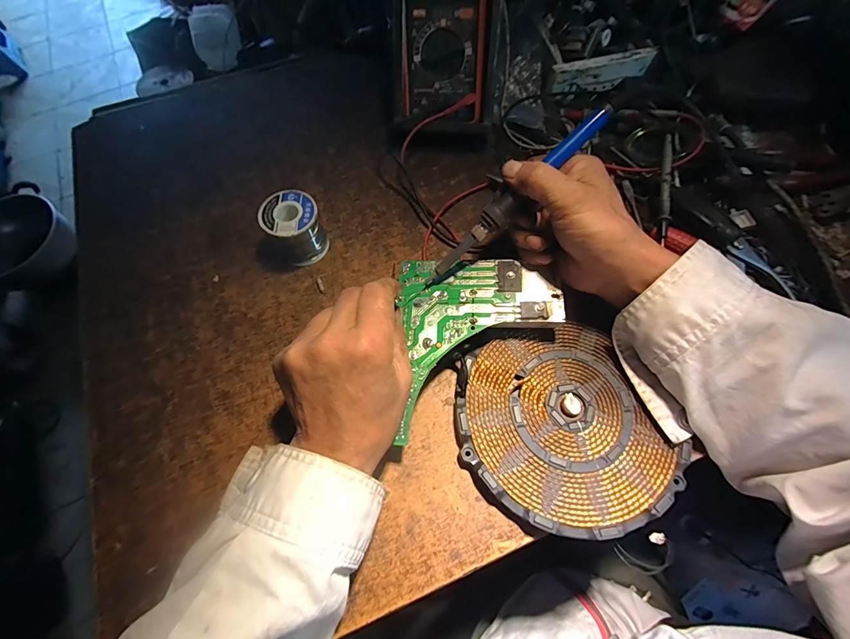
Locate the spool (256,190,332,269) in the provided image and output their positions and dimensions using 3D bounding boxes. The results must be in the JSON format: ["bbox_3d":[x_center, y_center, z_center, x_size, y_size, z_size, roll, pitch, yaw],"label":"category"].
[{"bbox_3d":[-0.124,-0.088,0.352,0.049,0.050,0.051,-27,69,-9],"label":"spool"}]

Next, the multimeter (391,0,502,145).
[{"bbox_3d":[0.023,-0.295,0.368,0.100,0.209,0.041,3,25,3],"label":"multimeter"}]

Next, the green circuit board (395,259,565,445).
[{"bbox_3d":[0.046,0.011,0.300,0.134,0.013,0.146,-4,67,0],"label":"green circuit board"}]

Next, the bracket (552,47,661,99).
[{"bbox_3d":[0.209,-0.290,0.431,0.116,0.031,0.019,-9,67,-2],"label":"bracket"}]

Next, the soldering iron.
[{"bbox_3d":[0.069,-0.095,0.296,0.184,0.021,0.024,-43,70,13],"label":"soldering iron"}]

